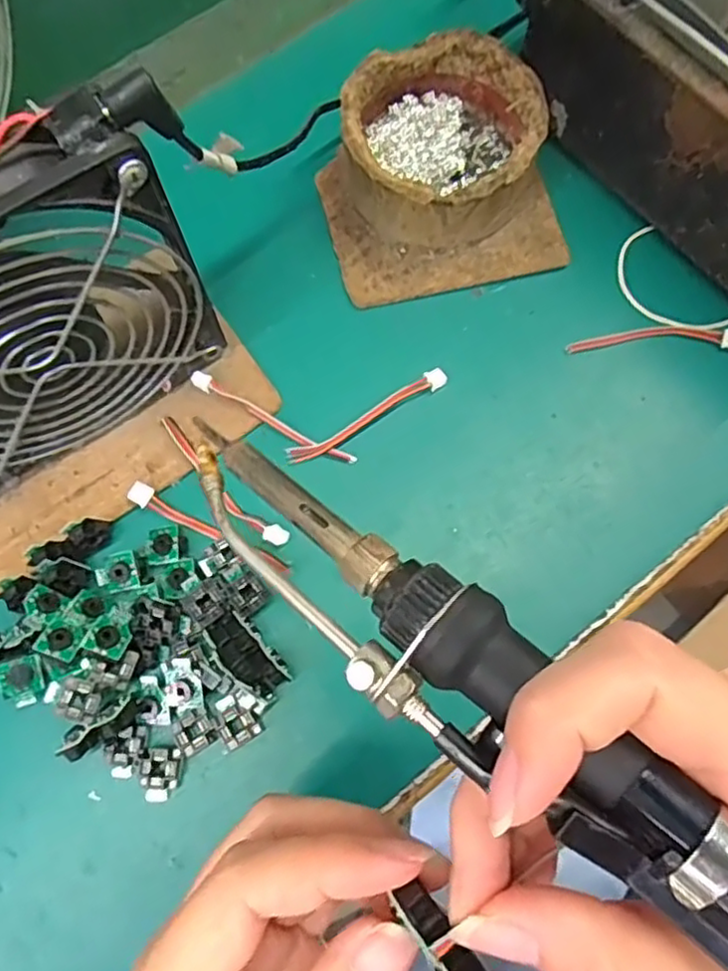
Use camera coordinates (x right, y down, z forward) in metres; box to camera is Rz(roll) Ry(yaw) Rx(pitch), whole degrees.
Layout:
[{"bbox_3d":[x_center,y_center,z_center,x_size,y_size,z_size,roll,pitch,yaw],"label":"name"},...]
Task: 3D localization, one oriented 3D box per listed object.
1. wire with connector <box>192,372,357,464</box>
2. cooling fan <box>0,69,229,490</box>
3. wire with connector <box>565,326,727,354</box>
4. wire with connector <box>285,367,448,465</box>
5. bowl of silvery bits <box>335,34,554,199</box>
[{"bbox_3d":[-0.038,-0.028,0.277,0.075,0.008,0.008,29,77,7],"label":"wire with connector"},{"bbox_3d":[-0.107,-0.052,0.221,0.123,0.127,0.025,-34,78,-8],"label":"cooling fan"},{"bbox_3d":[0.128,-0.065,0.290,0.074,0.008,0.011,0,75,0],"label":"wire with connector"},{"bbox_3d":[0.002,-0.029,0.281,0.076,0.004,0.008,-29,77,-7],"label":"wire with connector"},{"bbox_3d":[0.034,-0.151,0.293,0.082,0.041,0.080,0,75,0],"label":"bowl of silvery bits"}]

